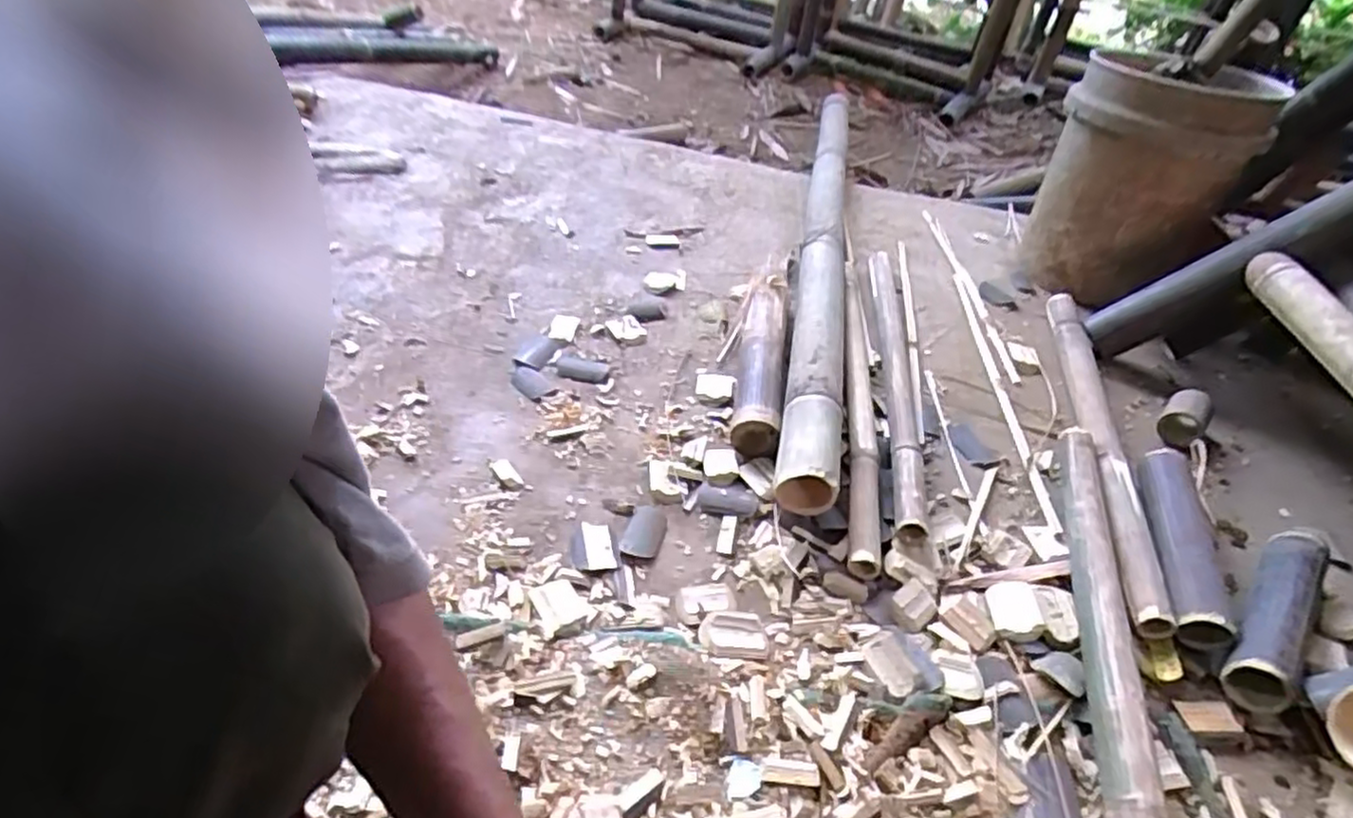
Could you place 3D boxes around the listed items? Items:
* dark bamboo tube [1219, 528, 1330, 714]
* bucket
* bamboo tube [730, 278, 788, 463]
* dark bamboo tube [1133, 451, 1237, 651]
[{"bbox_3d":[0.641,0.209,0.756,0.063,0.054,0.284,34,48,27],"label":"dark bamboo tube"},{"bbox_3d":[0.782,-0.379,1.223,0.302,0.359,0.297,25,45,19],"label":"bucket"},{"bbox_3d":[0.118,-0.075,0.997,0.064,0.061,0.362,9,42,3],"label":"bamboo tube"},{"bbox_3d":[0.570,0.149,0.813,0.062,0.050,0.272,17,43,11],"label":"dark bamboo tube"}]

